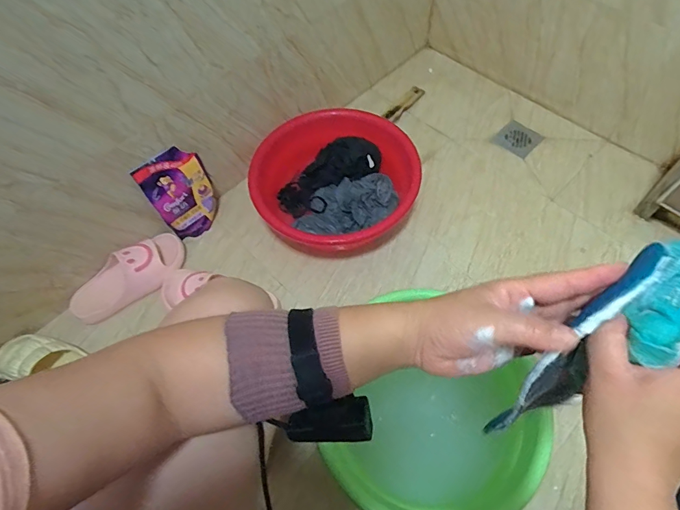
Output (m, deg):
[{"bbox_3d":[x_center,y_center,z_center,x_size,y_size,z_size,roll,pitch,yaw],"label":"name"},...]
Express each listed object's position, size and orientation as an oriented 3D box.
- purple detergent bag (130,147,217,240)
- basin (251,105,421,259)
[{"bbox_3d":[-0.352,-0.135,0.935,0.064,0.212,0.139,38,70,22],"label":"purple detergent bag"},{"bbox_3d":[-0.007,-0.174,0.955,0.357,0.147,0.358,-2,61,3],"label":"basin"}]

